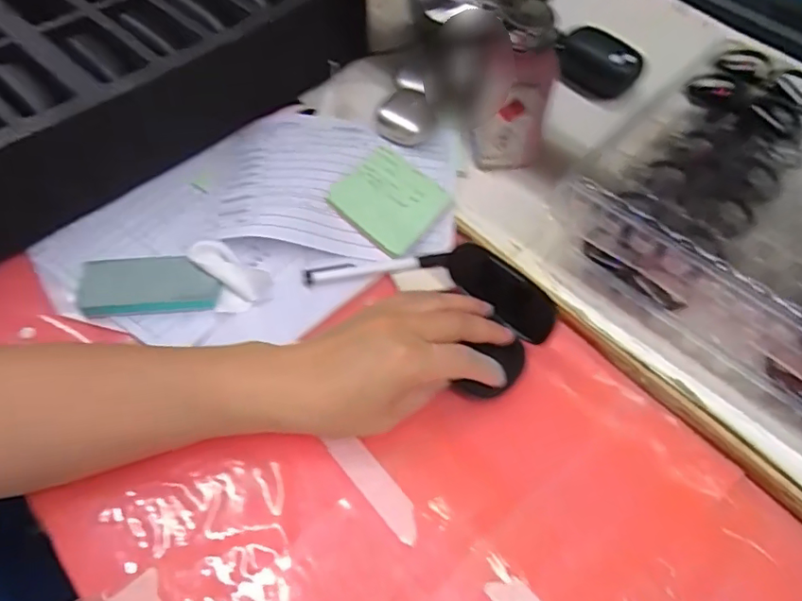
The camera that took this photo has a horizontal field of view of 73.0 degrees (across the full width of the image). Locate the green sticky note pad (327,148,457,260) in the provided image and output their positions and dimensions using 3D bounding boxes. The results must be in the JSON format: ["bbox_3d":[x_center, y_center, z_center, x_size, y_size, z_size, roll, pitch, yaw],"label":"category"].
[{"bbox_3d":[-0.008,-0.083,0.444,0.077,0.005,0.077,41,67,6],"label":"green sticky note pad"}]

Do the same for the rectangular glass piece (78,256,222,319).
[{"bbox_3d":[-0.179,-0.011,0.385,0.096,0.014,0.045,-3,57,-7],"label":"rectangular glass piece"}]

